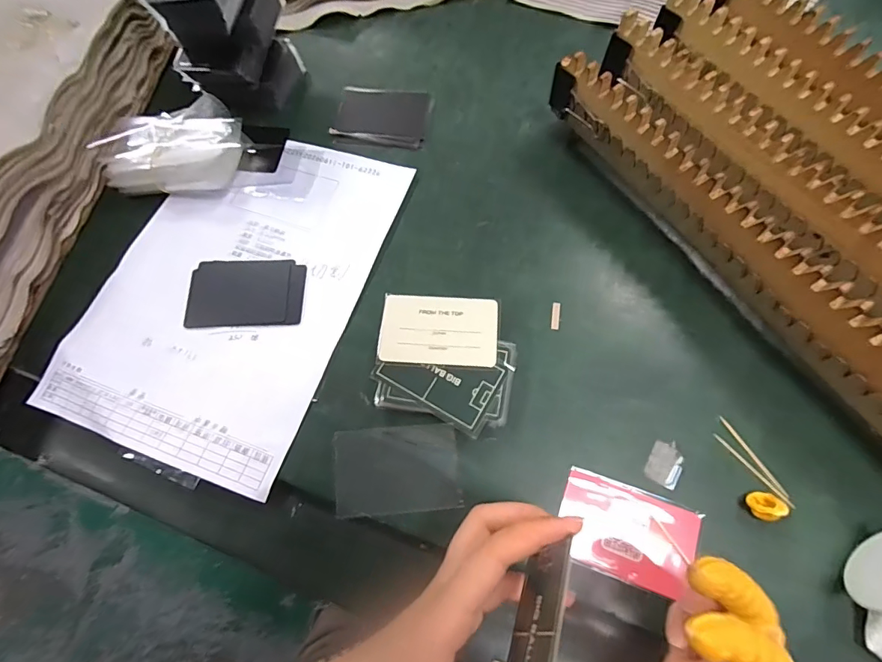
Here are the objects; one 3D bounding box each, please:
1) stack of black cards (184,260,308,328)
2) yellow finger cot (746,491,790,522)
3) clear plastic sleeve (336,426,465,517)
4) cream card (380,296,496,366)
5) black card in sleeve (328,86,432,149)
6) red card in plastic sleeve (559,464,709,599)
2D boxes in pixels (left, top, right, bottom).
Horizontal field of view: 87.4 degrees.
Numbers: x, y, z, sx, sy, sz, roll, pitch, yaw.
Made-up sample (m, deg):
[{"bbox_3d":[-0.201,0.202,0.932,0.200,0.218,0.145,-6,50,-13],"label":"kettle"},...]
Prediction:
[{"bbox_3d":[-0.161,-0.033,0.383,0.096,0.008,0.058,0,70,-1],"label":"stack of black cards"},{"bbox_3d":[0.209,0.112,0.294,0.021,0.016,0.018,0,70,-1],"label":"yellow finger cot"},{"bbox_3d":[-0.031,0.096,0.321,0.085,0.006,0.057,-5,72,-1],"label":"clear plastic sleeve"},{"bbox_3d":[-0.001,-0.001,0.339,0.083,0.004,0.054,4,66,1],"label":"cream card"},{"bbox_3d":[-0.056,-0.205,0.441,0.089,0.005,0.072,7,70,8],"label":"black card in sleeve"},{"bbox_3d":[0.121,0.131,0.300,0.085,0.004,0.056,18,68,12],"label":"red card in plastic sleeve"}]

